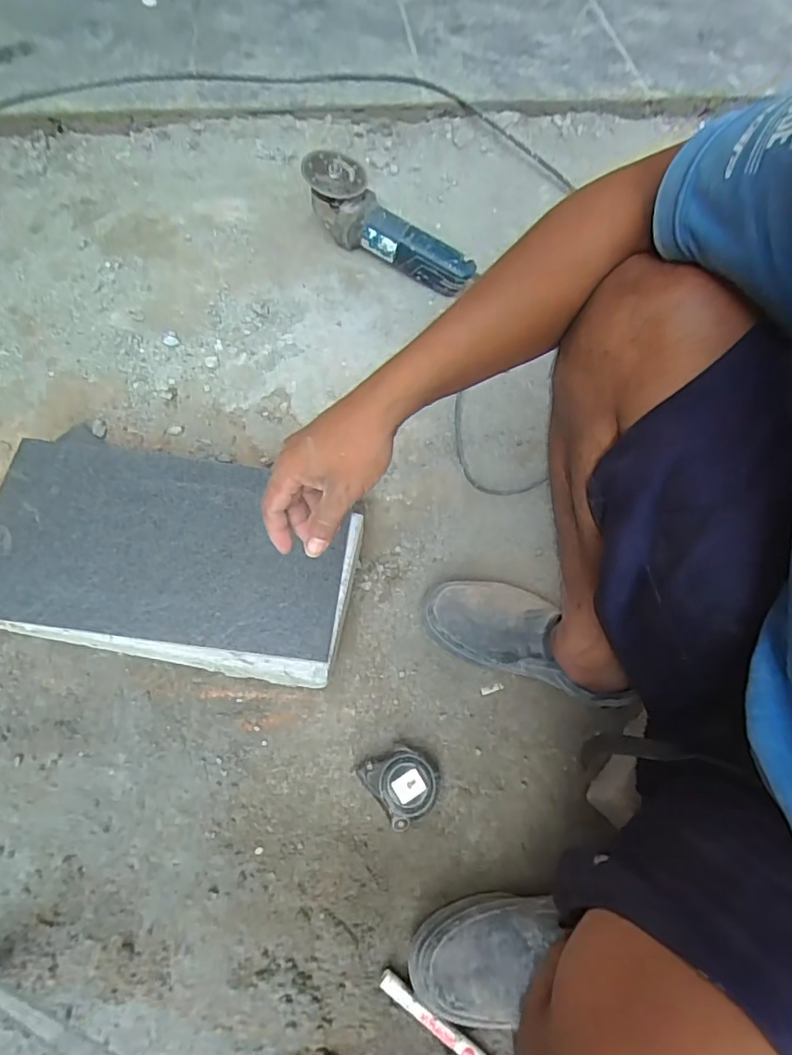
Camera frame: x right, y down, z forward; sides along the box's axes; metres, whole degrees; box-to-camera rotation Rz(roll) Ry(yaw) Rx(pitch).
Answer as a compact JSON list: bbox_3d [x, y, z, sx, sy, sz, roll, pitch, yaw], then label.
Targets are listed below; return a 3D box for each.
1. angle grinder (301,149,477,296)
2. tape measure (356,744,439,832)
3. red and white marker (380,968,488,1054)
[{"bbox_3d":[-0.015,-0.451,0.851,0.291,0.081,0.073,35,69,-3],"label":"angle grinder"},{"bbox_3d":[0.007,0.272,0.603,0.072,0.035,0.079,-33,72,-15],"label":"tape measure"},{"bbox_3d":[0.045,0.474,0.525,0.141,0.023,0.018,34,69,11],"label":"red and white marker"}]

